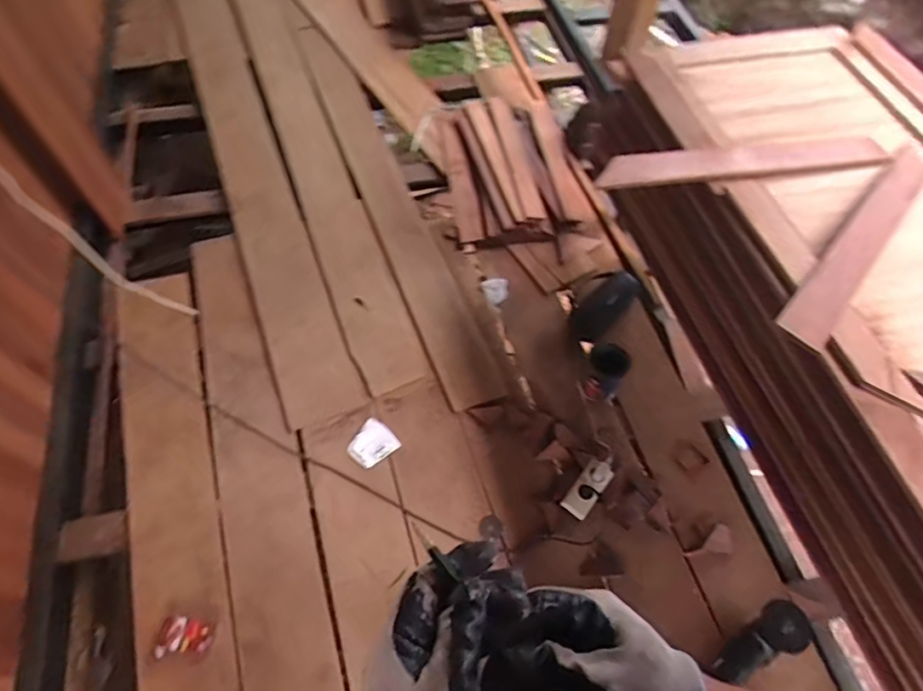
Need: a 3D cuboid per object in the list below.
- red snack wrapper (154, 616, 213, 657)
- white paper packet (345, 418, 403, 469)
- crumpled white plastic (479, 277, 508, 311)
[{"bbox_3d":[-0.575,0.602,1.161,0.101,0.026,0.072,-5,61,-6],"label":"red snack wrapper"},{"bbox_3d":[-0.227,0.247,1.406,0.111,0.011,0.106,-36,68,-20],"label":"white paper packet"},{"bbox_3d":[0.094,-0.160,1.660,0.085,0.026,0.106,13,61,4],"label":"crumpled white plastic"}]

